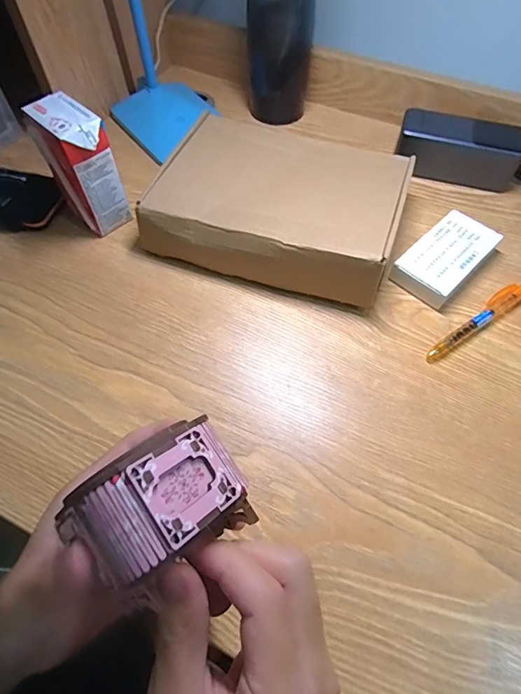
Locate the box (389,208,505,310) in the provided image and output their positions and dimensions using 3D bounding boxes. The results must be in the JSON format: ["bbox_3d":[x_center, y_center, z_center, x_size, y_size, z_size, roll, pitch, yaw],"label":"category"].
[{"bbox_3d":[0.179,-0.086,0.401,0.057,0.022,0.107,41,67,21],"label":"box"}]

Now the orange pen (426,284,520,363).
[{"bbox_3d":[0.196,-0.027,0.372,0.135,0.012,0.018,-31,64,-18],"label":"orange pen"}]

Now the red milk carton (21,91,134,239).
[{"bbox_3d":[-0.169,-0.166,0.395,0.045,0.110,0.062,-39,67,-21],"label":"red milk carton"}]

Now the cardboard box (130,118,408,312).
[{"bbox_3d":[0.020,-0.147,0.414,0.228,0.056,0.187,16,60,9],"label":"cardboard box"}]

